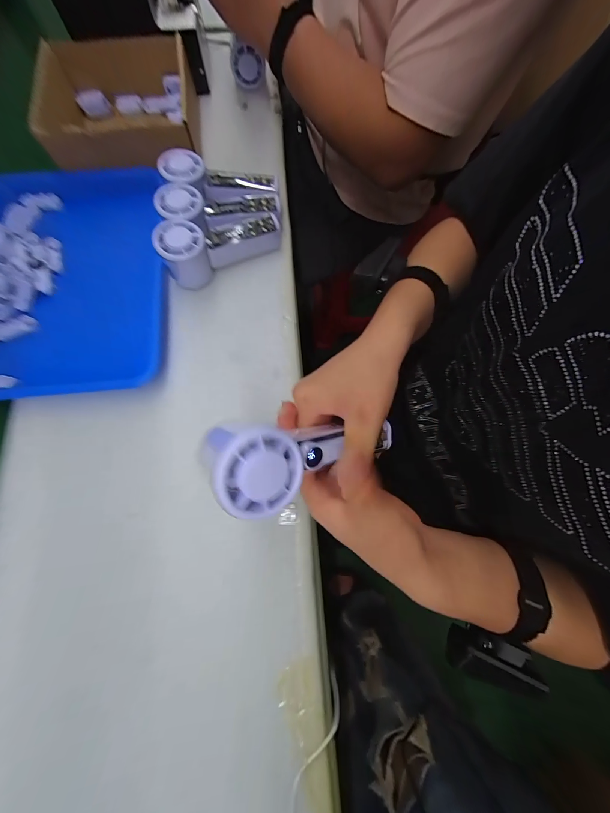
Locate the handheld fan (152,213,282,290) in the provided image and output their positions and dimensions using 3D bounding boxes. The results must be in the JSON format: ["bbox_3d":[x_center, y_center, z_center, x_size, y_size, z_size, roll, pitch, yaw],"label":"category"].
[{"bbox_3d":[-0.109,-0.217,0.362,0.155,0.058,0.054,-29,78,-8],"label":"handheld fan"}]

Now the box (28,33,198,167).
[{"bbox_3d":[-0.276,-0.454,0.426,0.202,0.083,0.217,-8,76,-3],"label":"box"}]

